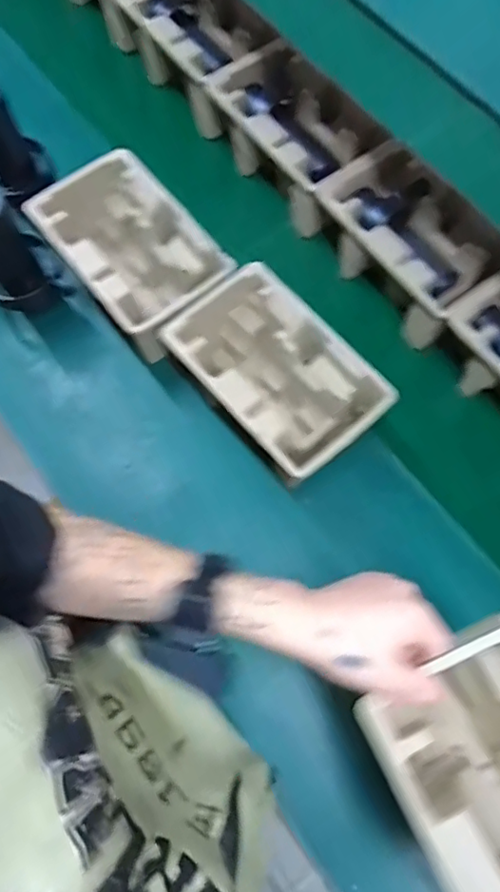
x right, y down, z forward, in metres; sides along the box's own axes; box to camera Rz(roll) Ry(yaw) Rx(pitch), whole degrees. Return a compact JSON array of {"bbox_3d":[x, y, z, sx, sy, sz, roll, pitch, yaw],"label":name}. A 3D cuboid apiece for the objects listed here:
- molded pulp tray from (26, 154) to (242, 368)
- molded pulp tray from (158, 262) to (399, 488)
[{"bbox_3d":[-0.142,-0.228,0.696,0.146,0.112,0.226,-39,76,-12],"label":"molded pulp tray"},{"bbox_3d":[0.022,-0.076,0.641,0.139,0.093,0.232,-39,76,-13],"label":"molded pulp tray"}]

